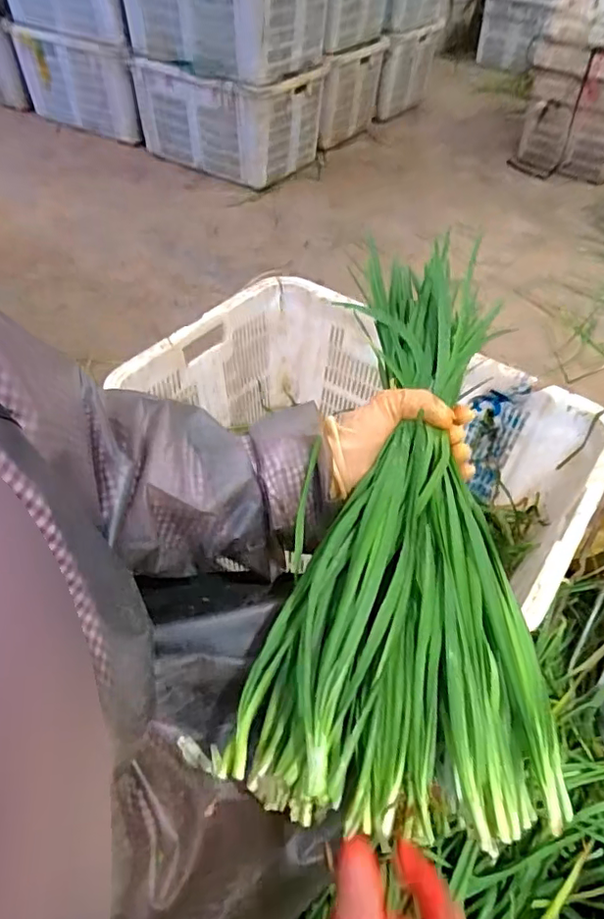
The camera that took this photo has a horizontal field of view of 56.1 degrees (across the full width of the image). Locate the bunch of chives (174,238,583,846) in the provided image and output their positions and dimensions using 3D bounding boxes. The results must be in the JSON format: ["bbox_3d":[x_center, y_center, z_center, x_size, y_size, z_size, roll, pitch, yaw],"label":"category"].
[{"bbox_3d":[0.083,0.032,0.446,0.204,0.080,0.437,8,64,4],"label":"bunch of chives"}]

